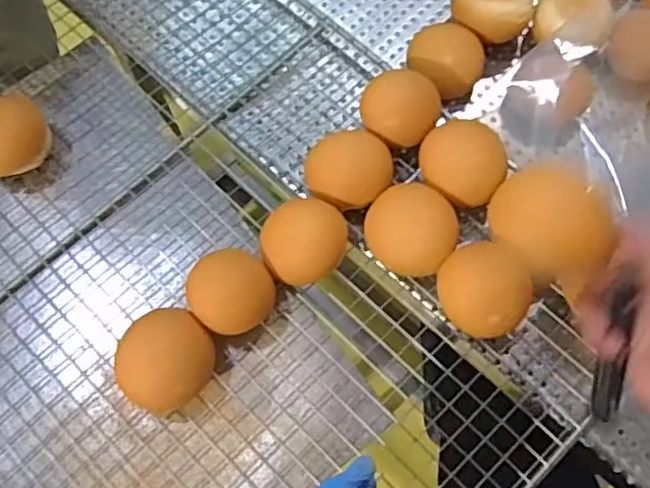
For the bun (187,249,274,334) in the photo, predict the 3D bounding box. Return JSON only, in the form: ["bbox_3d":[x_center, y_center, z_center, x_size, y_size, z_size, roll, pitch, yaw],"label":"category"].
[{"bbox_3d":[-0.082,0.044,0.565,0.068,0.047,0.071,0,71,0],"label":"bun"}]

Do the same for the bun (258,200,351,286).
[{"bbox_3d":[-0.018,-0.001,0.571,0.077,0.043,0.072,0,71,0],"label":"bun"}]

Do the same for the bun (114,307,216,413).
[{"bbox_3d":[-0.134,0.101,0.547,0.081,0.049,0.075,-42,76,-13],"label":"bun"}]

